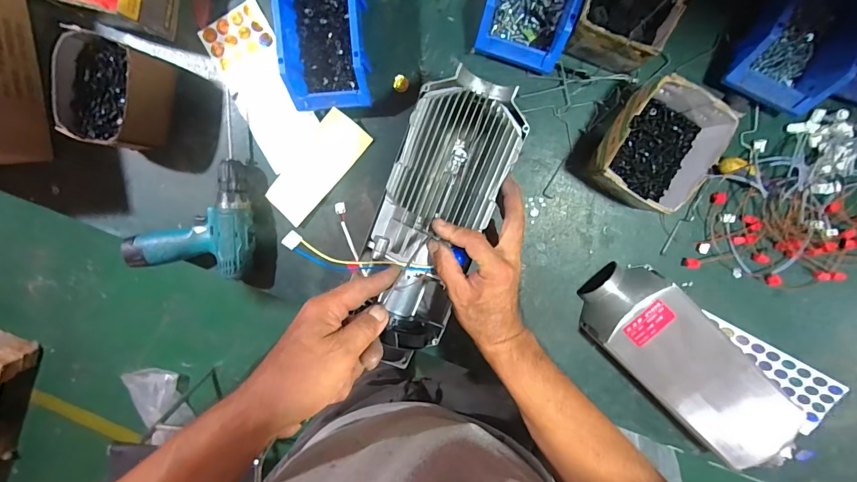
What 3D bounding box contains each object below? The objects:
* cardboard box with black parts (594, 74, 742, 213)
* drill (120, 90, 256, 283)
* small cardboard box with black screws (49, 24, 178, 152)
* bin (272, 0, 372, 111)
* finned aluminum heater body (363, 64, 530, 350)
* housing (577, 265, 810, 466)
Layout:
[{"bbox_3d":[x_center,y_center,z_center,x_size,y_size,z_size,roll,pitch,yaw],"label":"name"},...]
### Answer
[{"bbox_3d":[0.308,-0.126,0.524,0.124,0.094,0.149,30,99,-1],"label":"cardboard box with black parts"},{"bbox_3d":[-0.367,-0.086,0.600,0.192,0.050,0.275,5,98,3],"label":"drill"},{"bbox_3d":[-0.459,-0.212,0.568,0.116,0.086,0.150,18,99,1],"label":"small cardboard box with black screws"},{"bbox_3d":[-0.146,-0.290,0.541,0.115,0.076,0.196,-2,98,4],"label":"bin"},{"bbox_3d":[0.010,-0.033,0.464,0.122,0.099,0.333,18,103,1],"label":"finned aluminum heater body"},{"bbox_3d":[0.385,0.195,0.569,0.144,0.082,0.376,-43,93,8],"label":"housing"}]

